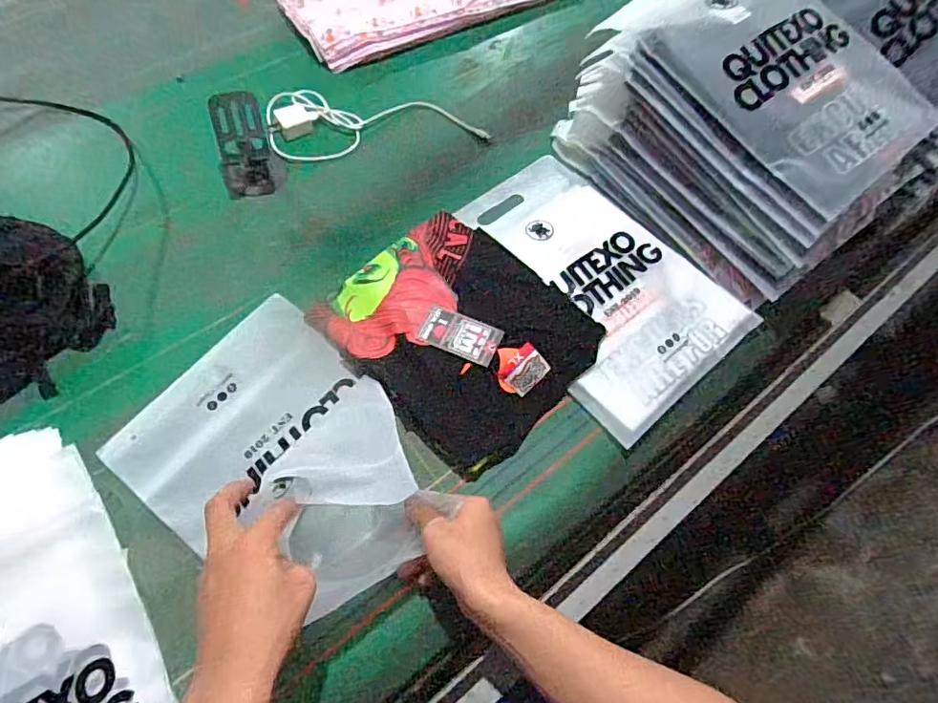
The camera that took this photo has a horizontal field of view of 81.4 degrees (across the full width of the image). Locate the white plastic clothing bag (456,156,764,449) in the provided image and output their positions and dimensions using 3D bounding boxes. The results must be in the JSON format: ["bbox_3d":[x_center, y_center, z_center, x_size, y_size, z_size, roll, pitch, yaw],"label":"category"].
[{"bbox_3d":[0.143,-0.095,0.672,0.236,0.017,0.363,-37,69,-18],"label":"white plastic clothing bag"}]

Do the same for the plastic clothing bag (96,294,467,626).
[{"bbox_3d":[-0.182,0.083,0.520,0.323,0.116,0.236,35,67,16],"label":"plastic clothing bag"}]

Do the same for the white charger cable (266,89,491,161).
[{"bbox_3d":[-0.131,-0.335,0.780,0.302,0.026,0.127,-10,63,-6],"label":"white charger cable"}]

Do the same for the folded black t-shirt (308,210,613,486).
[{"bbox_3d":[-0.011,-0.029,0.626,0.232,0.031,0.278,-40,70,-19],"label":"folded black t-shirt"}]

